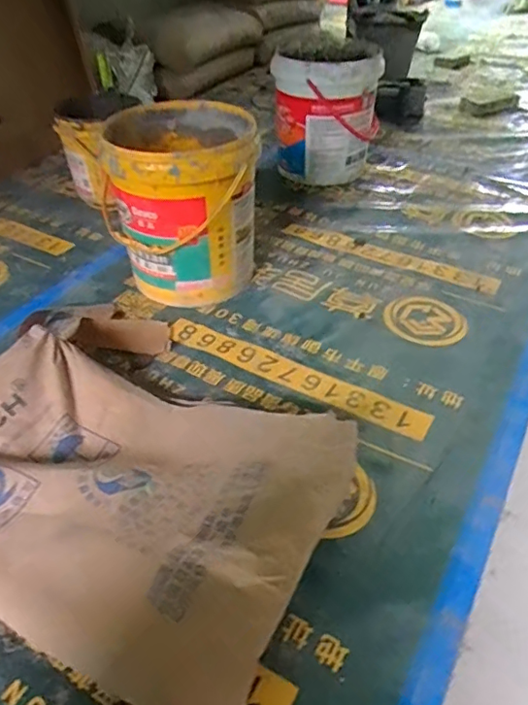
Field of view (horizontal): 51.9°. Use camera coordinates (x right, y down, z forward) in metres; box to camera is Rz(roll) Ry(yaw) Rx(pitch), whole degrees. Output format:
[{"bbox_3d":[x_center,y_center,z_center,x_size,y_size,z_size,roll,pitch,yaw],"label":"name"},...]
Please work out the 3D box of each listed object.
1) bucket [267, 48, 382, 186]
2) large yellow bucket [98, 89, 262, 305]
[{"bbox_3d":[0.186,-0.726,1.669,0.324,0.336,0.262,3,41,6],"label":"bucket"},{"bbox_3d":[-0.167,-0.329,1.209,0.302,0.339,0.331,-5,41,-5],"label":"large yellow bucket"}]

